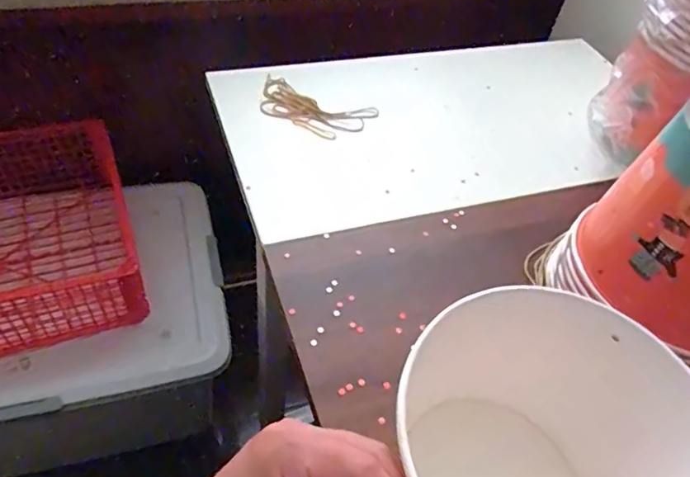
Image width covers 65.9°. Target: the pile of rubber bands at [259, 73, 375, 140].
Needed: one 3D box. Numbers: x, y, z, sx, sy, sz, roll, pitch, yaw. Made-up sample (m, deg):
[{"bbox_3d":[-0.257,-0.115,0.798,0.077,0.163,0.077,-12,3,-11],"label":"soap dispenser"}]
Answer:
[{"bbox_3d":[-0.038,-0.152,0.618,0.135,0.013,0.068,18,49,9],"label":"pile of rubber bands"}]

